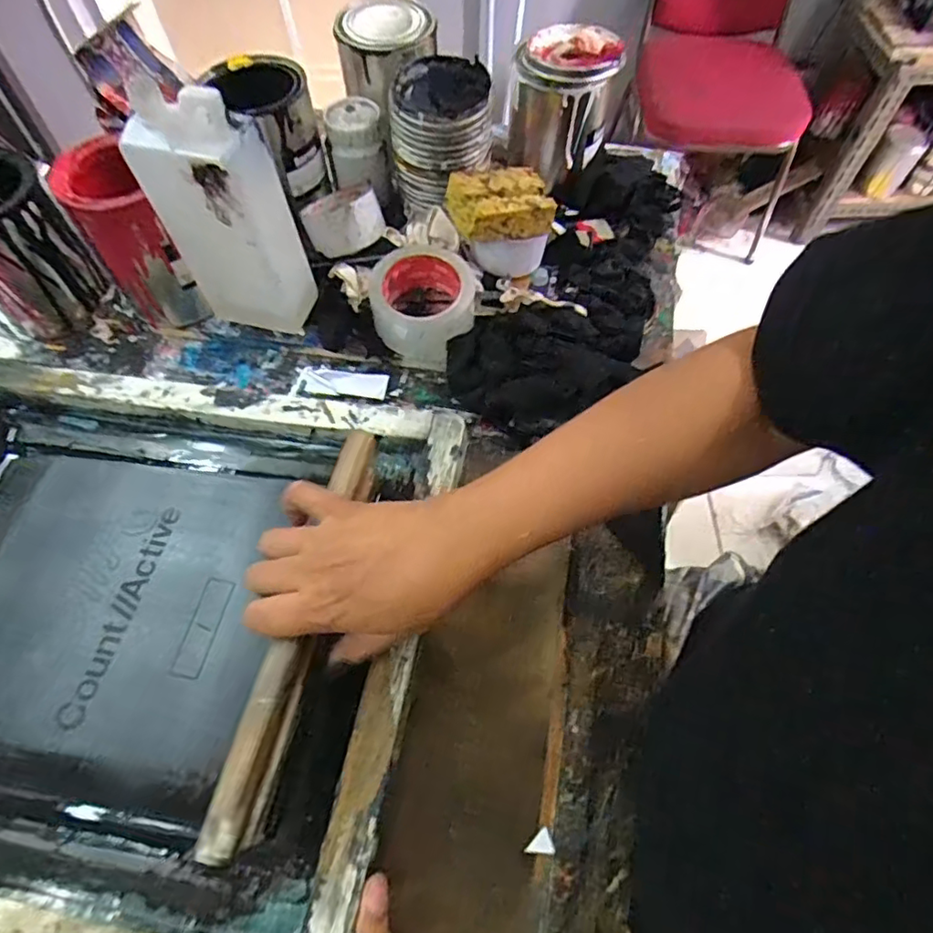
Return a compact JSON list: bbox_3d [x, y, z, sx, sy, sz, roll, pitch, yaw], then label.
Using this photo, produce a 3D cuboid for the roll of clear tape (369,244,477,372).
[{"bbox_3d":[-0.043,-0.165,0.588,0.103,0.060,0.120,1,61,1],"label":"roll of clear tape"}]

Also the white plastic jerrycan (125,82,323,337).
[{"bbox_3d":[-0.208,-0.216,0.524,0.104,0.211,0.055,15,62,9],"label":"white plastic jerrycan"}]

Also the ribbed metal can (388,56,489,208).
[{"bbox_3d":[-0.028,-0.354,0.622,0.098,0.112,0.095,-2,61,-1],"label":"ribbed metal can"}]

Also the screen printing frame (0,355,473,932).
[{"bbox_3d":[-0.278,0.092,0.464,0.494,0.059,0.446,8,61,5],"label":"screen printing frame"}]

